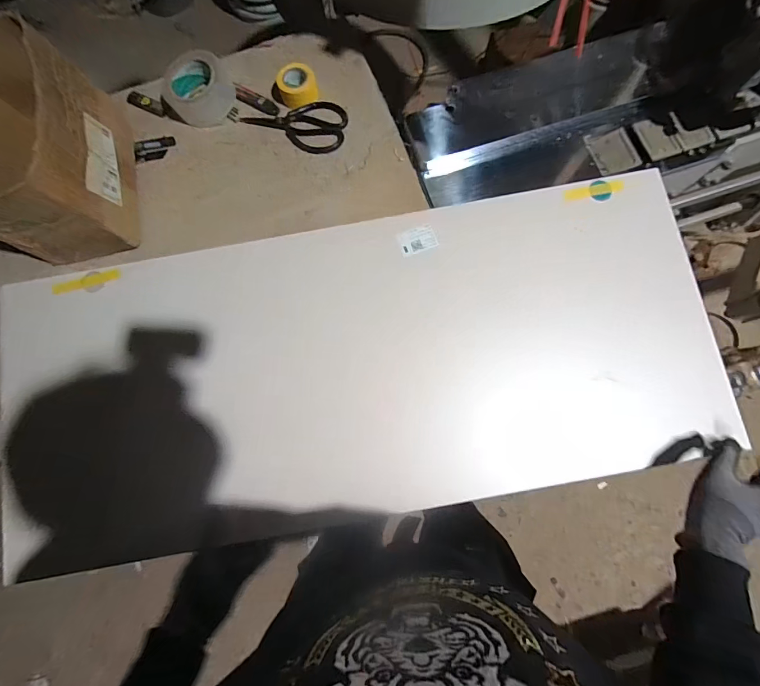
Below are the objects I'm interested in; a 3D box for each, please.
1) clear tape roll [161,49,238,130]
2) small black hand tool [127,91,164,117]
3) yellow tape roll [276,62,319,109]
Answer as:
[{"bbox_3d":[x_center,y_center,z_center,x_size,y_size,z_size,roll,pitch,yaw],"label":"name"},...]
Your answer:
[{"bbox_3d":[-0.318,-0.447,0.643,0.112,0.045,0.110,0,78,1],"label":"clear tape roll"},{"bbox_3d":[-0.430,-0.442,0.669,0.089,0.005,0.025,29,80,7],"label":"small black hand tool"},{"bbox_3d":[-0.144,-0.453,0.637,0.067,0.037,0.054,-15,78,-2],"label":"yellow tape roll"}]

